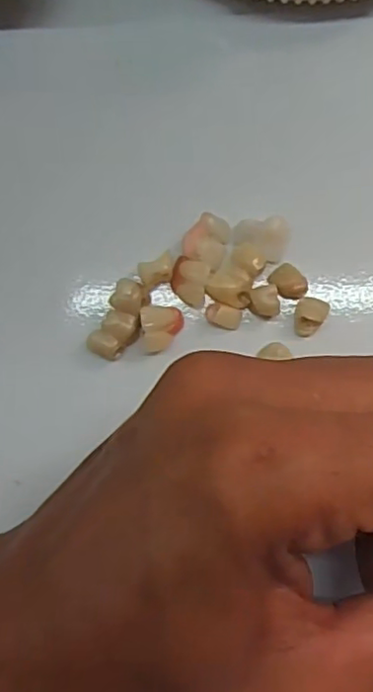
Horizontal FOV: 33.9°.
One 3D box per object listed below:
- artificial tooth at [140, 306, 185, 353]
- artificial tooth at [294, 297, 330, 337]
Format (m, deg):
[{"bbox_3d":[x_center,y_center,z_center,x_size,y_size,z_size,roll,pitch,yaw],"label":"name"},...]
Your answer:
[{"bbox_3d":[-0.008,-0.006,0.197,0.013,0.006,0.015,0,85,3],"label":"artificial tooth"},{"bbox_3d":[0.040,-0.010,0.197,0.009,0.007,0.013,30,88,5],"label":"artificial tooth"}]

